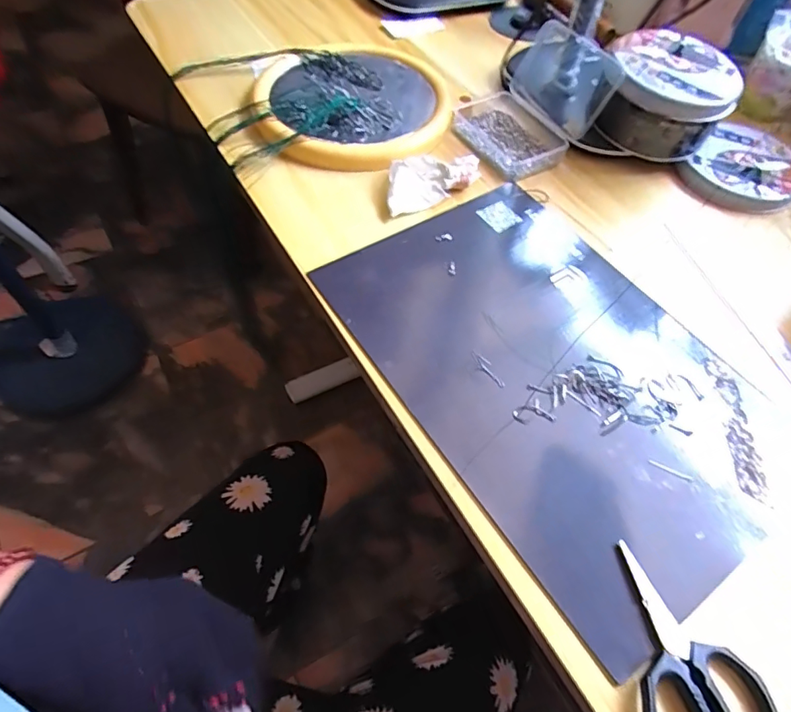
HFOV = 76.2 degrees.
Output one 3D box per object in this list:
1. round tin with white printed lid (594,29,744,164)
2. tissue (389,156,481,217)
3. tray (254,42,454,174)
[{"bbox_3d":[0.229,-0.223,0.437,0.104,0.066,0.097,3,56,-4],"label":"round tin with white printed lid"},{"bbox_3d":[0.025,-0.147,0.412,0.085,0.019,0.046,-27,63,-22],"label":"tissue"},{"bbox_3d":[-0.040,-0.238,0.458,0.172,0.023,0.170,7,56,-1],"label":"tray"}]

